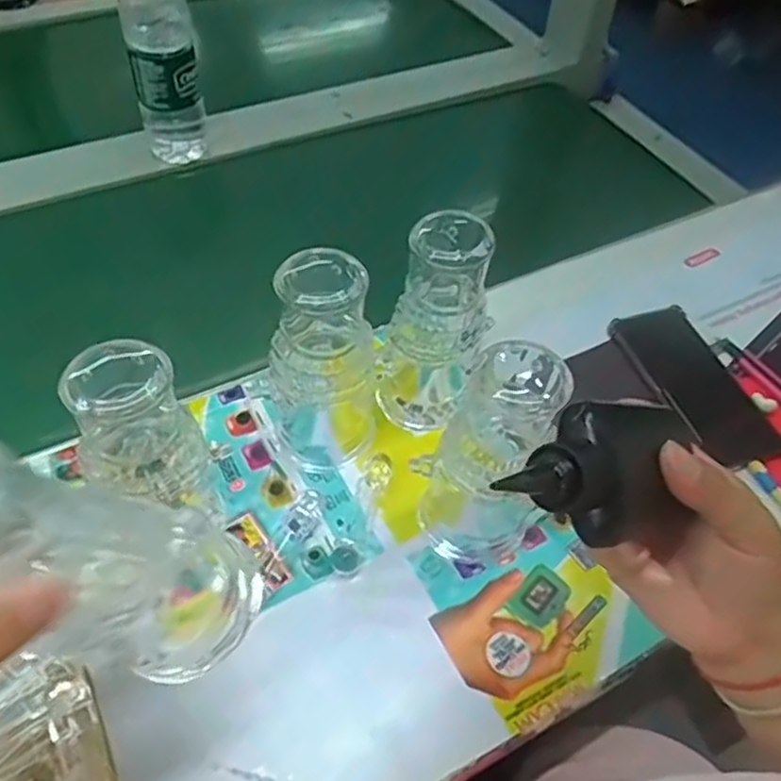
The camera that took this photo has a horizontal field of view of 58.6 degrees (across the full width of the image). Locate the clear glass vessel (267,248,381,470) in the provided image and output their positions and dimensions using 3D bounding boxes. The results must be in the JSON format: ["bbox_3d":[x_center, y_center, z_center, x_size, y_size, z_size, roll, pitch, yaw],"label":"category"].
[{"bbox_3d":[-0.047,-0.014,0.478,0.066,0.173,0.057,13,52,4],"label":"clear glass vessel"}]

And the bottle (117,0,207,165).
[{"bbox_3d":[-0.221,-0.326,0.675,0.061,0.230,0.057,-10,54,-14],"label":"bottle"}]

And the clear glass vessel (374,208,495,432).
[{"bbox_3d":[0.032,-0.045,0.509,0.074,0.182,0.069,10,52,2],"label":"clear glass vessel"}]

